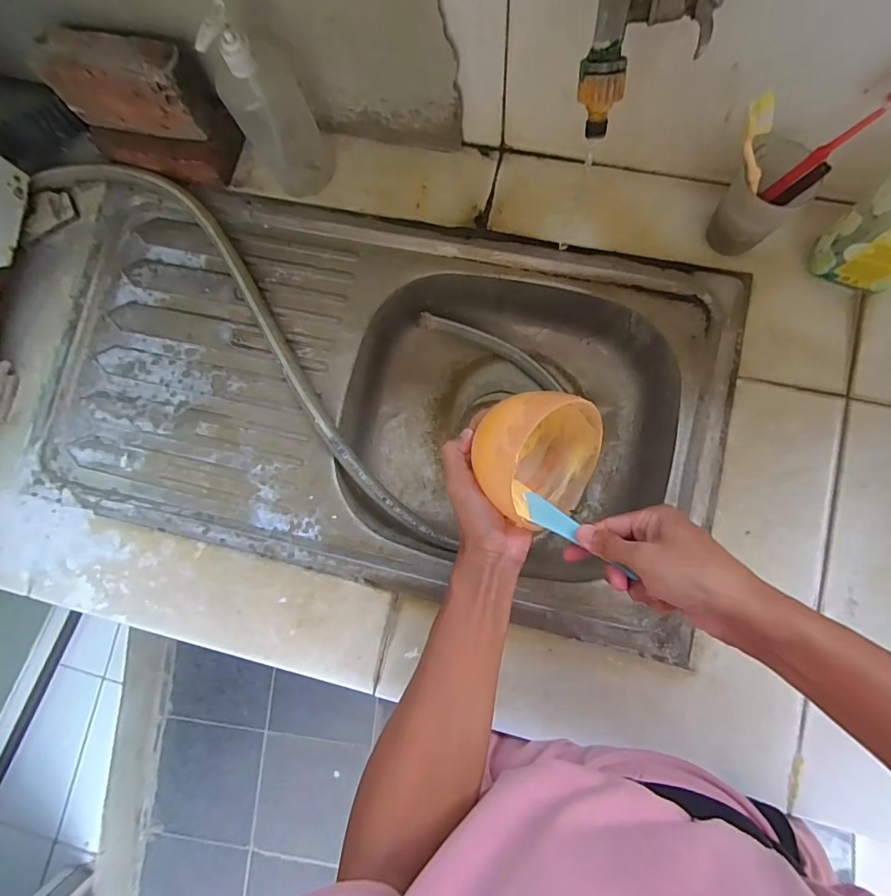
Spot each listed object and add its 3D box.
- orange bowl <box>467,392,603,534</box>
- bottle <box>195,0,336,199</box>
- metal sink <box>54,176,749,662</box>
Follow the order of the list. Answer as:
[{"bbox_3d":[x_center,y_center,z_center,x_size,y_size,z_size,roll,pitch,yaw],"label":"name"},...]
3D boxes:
[{"bbox_3d":[0.078,0.014,0.396,0.089,0.125,0.117,18,98,12],"label":"orange bowl"},{"bbox_3d":[-0.174,-0.340,0.476,0.078,0.185,0.067,-26,81,1],"label":"bottle"},{"bbox_3d":[-0.072,-0.054,0.577,0.729,0.128,0.397,11,85,6],"label":"metal sink"}]

